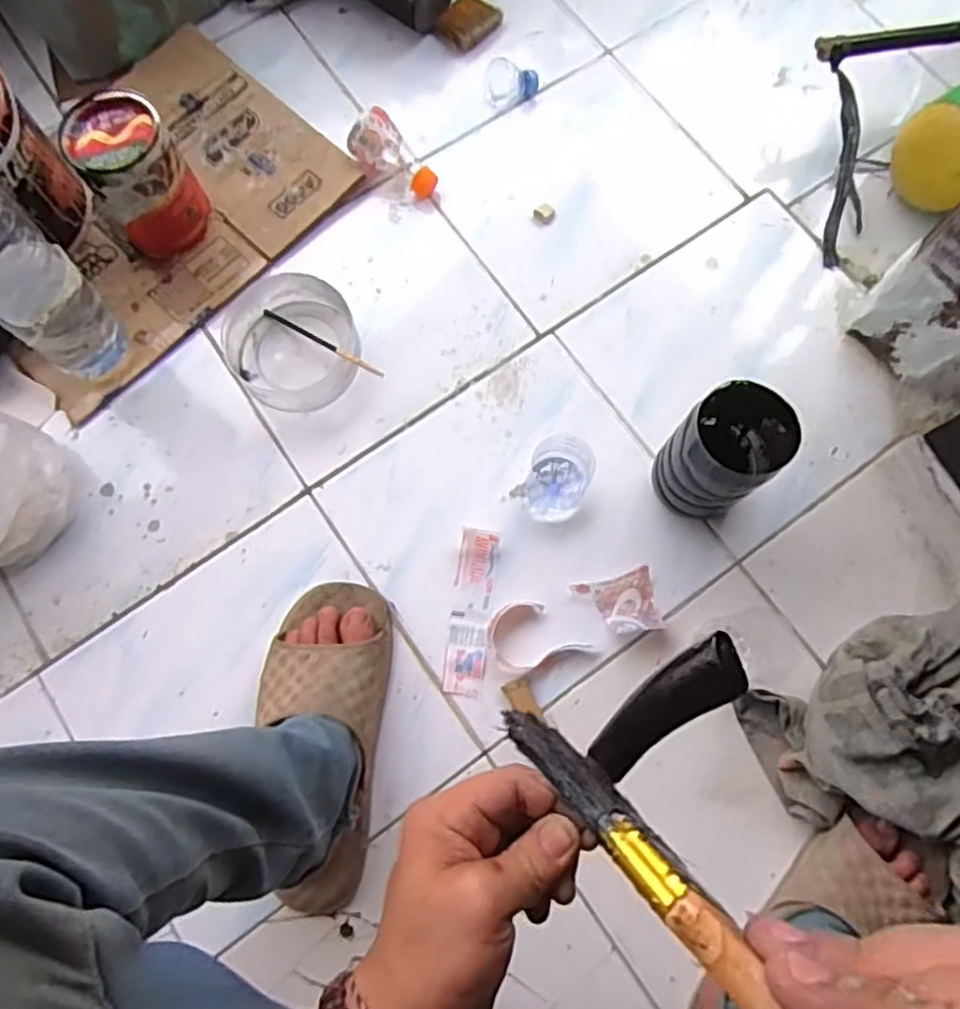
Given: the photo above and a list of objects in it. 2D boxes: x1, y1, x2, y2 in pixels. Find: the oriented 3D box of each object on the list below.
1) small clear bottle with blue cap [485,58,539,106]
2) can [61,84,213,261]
[{"bbox_3d":[0.038,-0.505,0.843,0.062,0.036,0.035,0,73,1],"label":"small clear bottle with blue cap"},{"bbox_3d":[-0.363,-0.345,0.750,0.100,0.126,0.110,-38,76,-9],"label":"can"}]

